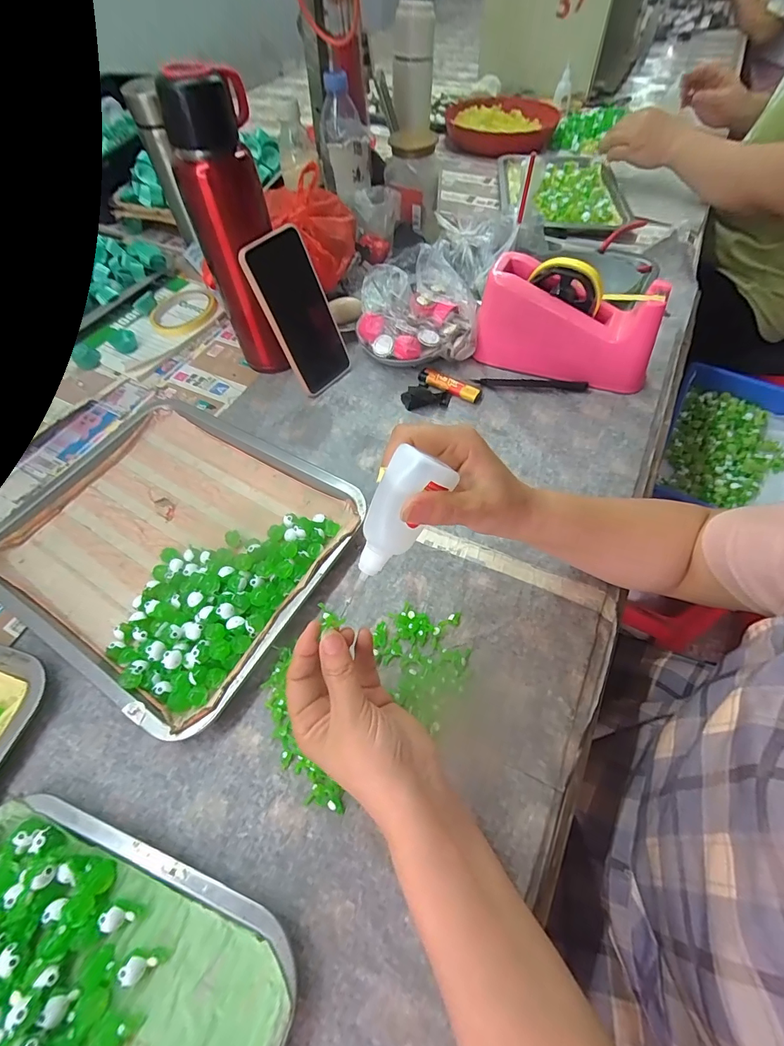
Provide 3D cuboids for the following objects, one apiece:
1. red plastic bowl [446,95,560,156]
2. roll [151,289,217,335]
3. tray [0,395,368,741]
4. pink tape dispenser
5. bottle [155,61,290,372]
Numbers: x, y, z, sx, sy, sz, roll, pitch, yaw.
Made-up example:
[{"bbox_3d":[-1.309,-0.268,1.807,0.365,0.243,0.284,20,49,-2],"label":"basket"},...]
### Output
[{"bbox_3d":[0.231,-0.879,0.924,0.243,0.049,0.246,-1,59,2],"label":"red plastic bowl"},{"bbox_3d":[-0.304,-0.309,0.615,0.097,0.011,0.096,-1,59,2],"label":"roll"},{"bbox_3d":[-0.216,0.009,0.411,0.314,0.024,0.261,27,63,17],"label":"tray"},{"bbox_3d":[0.204,-0.230,0.489,0.198,0.104,0.064,18,61,13],"label":"pink tape dispenser"},{"bbox_3d":[-0.154,-0.290,0.449,0.080,0.268,0.062,-28,62,-14],"label":"bottle"}]

